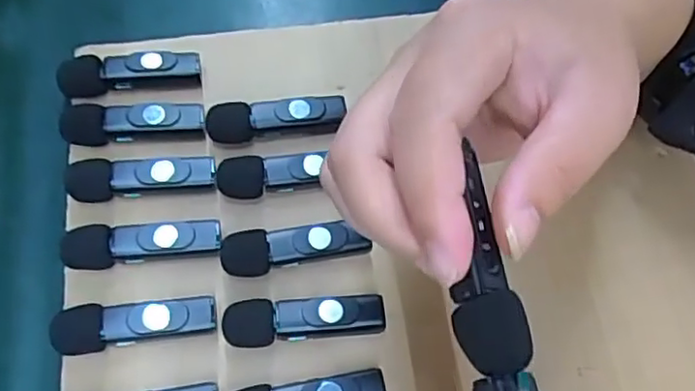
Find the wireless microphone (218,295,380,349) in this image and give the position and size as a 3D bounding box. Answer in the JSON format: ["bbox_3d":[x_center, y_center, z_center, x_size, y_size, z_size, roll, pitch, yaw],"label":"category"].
[{"bbox_3d":[-0.018,0.052,0.271,0.065,0.016,0.019,-2,66,-3],"label":"wireless microphone"}]

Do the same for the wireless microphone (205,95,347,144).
[{"bbox_3d":[-0.034,-0.037,0.310,0.064,0.016,0.016,-9,67,-6],"label":"wireless microphone"}]

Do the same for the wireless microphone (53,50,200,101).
[{"bbox_3d":[-0.106,-0.060,0.316,0.066,0.017,0.016,-7,66,-5],"label":"wireless microphone"}]

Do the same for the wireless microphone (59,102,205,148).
[{"bbox_3d":[-0.100,-0.033,0.303,0.063,0.014,0.016,-2,66,-3],"label":"wireless microphone"}]

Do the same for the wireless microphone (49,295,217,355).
[{"bbox_3d":[-0.087,0.053,0.268,0.063,0.016,0.018,-7,66,-5],"label":"wireless microphone"}]

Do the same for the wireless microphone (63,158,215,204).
[{"bbox_3d":[-0.093,-0.008,0.294,0.064,0.013,0.018,-6,66,-4],"label":"wireless microphone"}]

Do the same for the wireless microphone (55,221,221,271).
[{"bbox_3d":[-0.089,0.022,0.282,0.066,0.014,0.017,-4,66,-4],"label":"wireless microphone"}]

